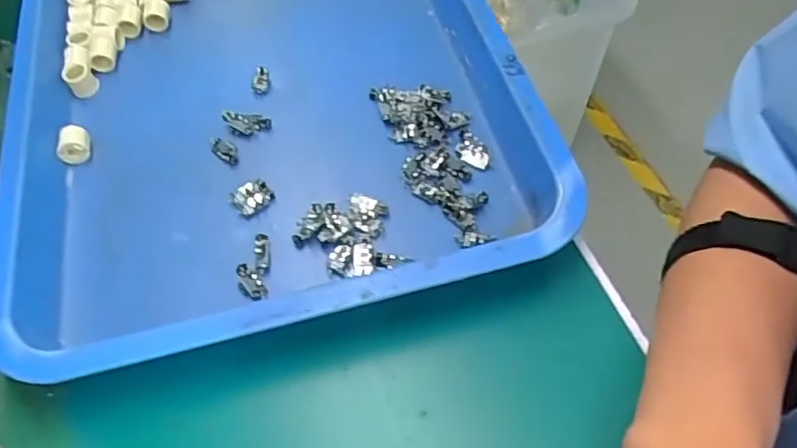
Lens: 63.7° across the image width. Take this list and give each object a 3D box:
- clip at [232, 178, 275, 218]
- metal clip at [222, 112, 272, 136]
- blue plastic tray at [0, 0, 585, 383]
[{"bbox_3d":[-0.094,-0.018,0.411,0.024,0.006,0.021,-38,60,-20],"label":"clip"},{"bbox_3d":[-0.105,-0.070,0.443,0.033,0.011,0.014,-2,55,3],"label":"metal clip"},{"bbox_3d":[-0.103,-0.114,0.471,0.343,0.041,0.442,-14,55,-5],"label":"blue plastic tray"}]

